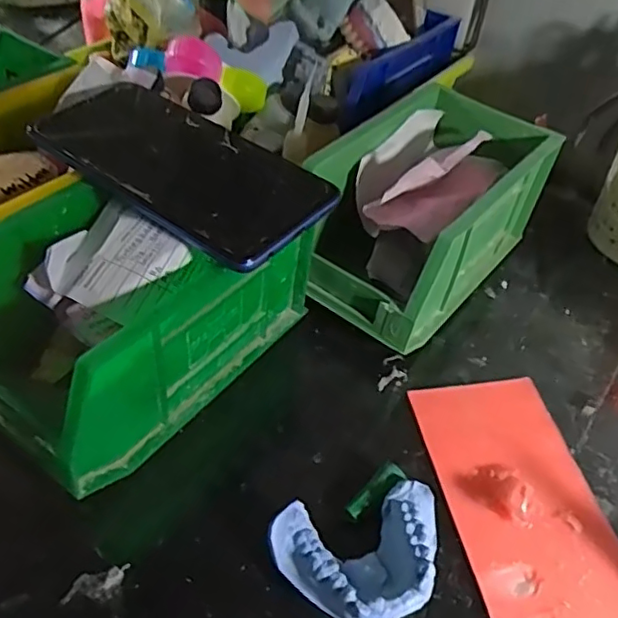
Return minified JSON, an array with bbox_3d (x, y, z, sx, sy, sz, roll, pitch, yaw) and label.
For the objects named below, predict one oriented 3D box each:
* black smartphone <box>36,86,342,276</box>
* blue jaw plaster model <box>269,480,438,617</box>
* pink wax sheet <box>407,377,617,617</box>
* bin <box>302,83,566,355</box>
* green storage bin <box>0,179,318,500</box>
[{"bbox_3d":[-0.068,-0.075,0.307,0.161,0.010,0.071,31,55,24],"label":"black smartphone"},{"bbox_3d":[0.024,0.107,0.259,0.074,0.033,0.054,-9,48,-14],"label":"blue jaw plaster model"},{"bbox_3d":[0.106,0.095,0.296,0.074,0.011,0.144,-6,47,-12],"label":"pink wax sheet"},{"bbox_3d":[0.068,-0.061,0.388,0.099,0.084,0.169,33,51,23],"label":"bin"},{"bbox_3d":[-0.088,-0.003,0.310,0.097,0.088,0.162,30,50,21],"label":"green storage bin"}]

